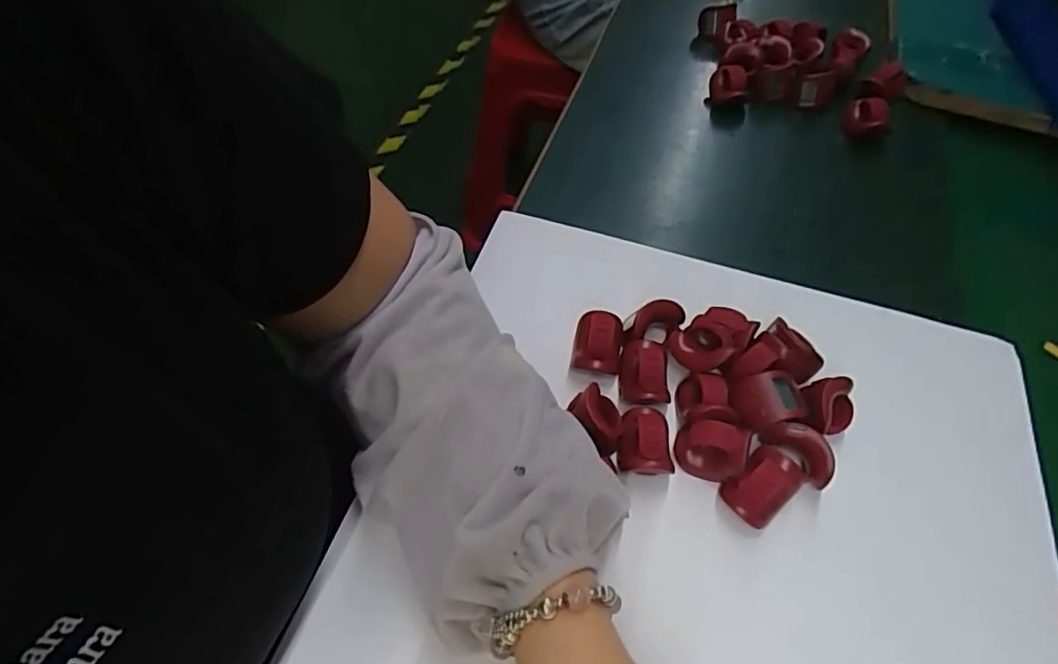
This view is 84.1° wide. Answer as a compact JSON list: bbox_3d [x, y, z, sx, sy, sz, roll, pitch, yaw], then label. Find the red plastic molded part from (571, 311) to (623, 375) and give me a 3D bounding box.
[{"bbox_3d":[0.043,0.007,0.367,0.029,0.020,0.036,11,55,4],"label":"red plastic molded part"}]

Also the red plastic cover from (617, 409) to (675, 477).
[{"bbox_3d":[0.064,0.063,0.328,0.028,0.030,0.036,7,55,1],"label":"red plastic cover"}]

